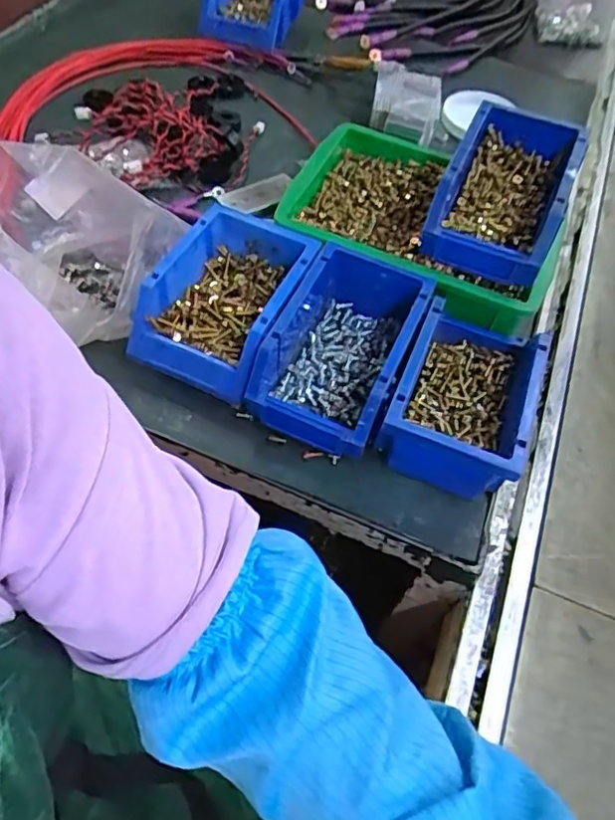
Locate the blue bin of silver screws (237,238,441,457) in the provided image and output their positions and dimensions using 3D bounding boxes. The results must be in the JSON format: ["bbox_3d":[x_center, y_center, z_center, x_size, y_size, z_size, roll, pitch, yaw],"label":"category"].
[{"bbox_3d":[0.026,-0.050,0.500,0.105,0.079,0.163,22,57,10],"label":"blue bin of silver screws"}]

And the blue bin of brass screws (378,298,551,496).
[{"bbox_3d":[0.128,-0.013,0.485,0.100,0.075,0.158,22,57,9],"label":"blue bin of brass screws"}]

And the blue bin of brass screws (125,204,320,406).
[{"bbox_3d":[-0.071,-0.093,0.510,0.114,0.062,0.160,20,57,8],"label":"blue bin of brass screws"}]

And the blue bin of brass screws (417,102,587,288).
[{"bbox_3d":[0.178,-0.199,0.530,0.105,0.060,0.169,23,57,10],"label":"blue bin of brass screws"}]

